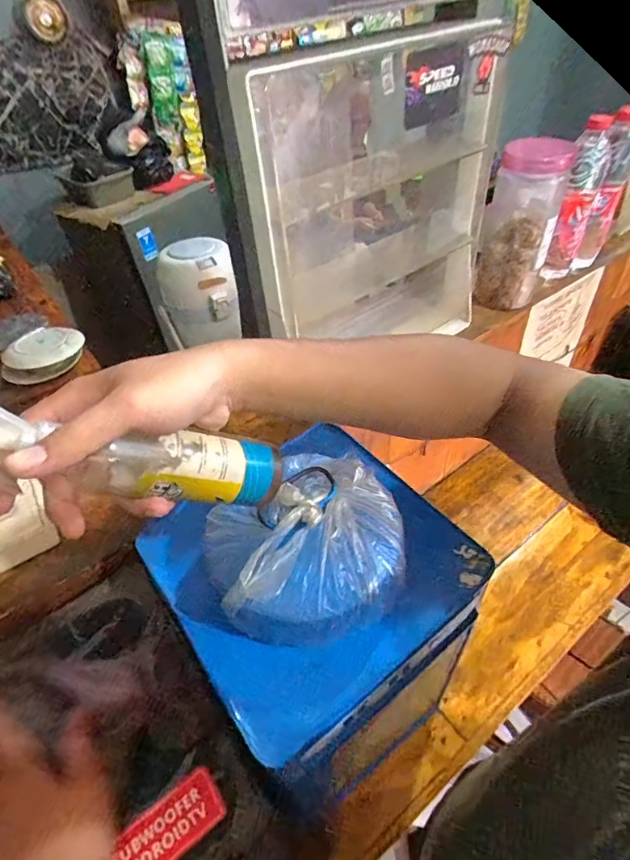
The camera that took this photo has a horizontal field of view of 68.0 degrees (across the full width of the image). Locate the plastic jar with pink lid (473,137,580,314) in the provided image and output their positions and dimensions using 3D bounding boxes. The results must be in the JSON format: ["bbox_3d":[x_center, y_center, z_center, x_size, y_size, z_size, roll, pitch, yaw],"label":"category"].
[{"bbox_3d":[0.291,-0.288,0.663,0.093,0.214,0.117,13,48,18],"label":"plastic jar with pink lid"}]

